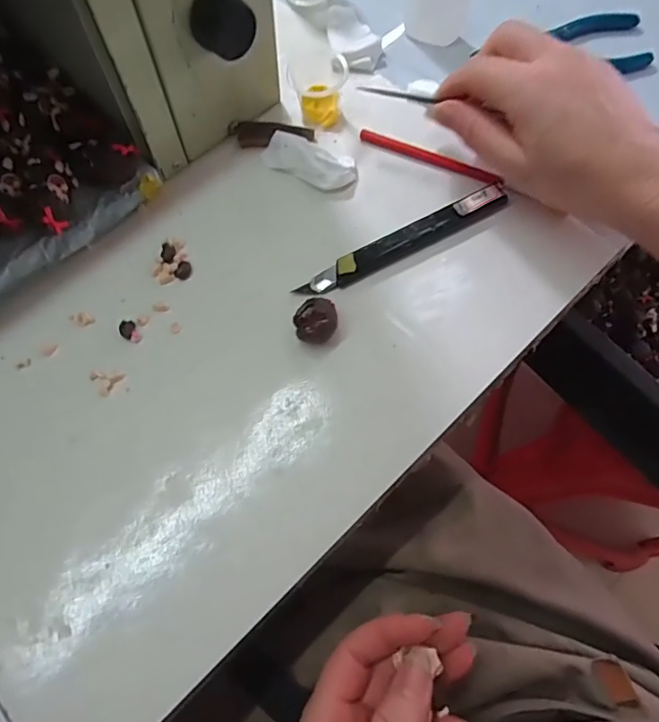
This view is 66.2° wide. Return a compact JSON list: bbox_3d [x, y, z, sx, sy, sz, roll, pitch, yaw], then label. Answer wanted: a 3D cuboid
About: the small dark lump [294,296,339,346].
[{"bbox_3d":[-0.008,-0.023,0.280,0.023,0.020,0.020,-3,69,-1],"label":"small dark lump"}]

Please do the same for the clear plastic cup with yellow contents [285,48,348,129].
[{"bbox_3d":[-0.008,-0.183,0.339,0.038,0.024,0.041,-3,69,-1],"label":"clear plastic cup with yellow contents"}]

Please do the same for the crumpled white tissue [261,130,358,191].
[{"bbox_3d":[-0.015,-0.128,0.324,0.061,0.014,0.023,24,71,9],"label":"crumpled white tissue"}]

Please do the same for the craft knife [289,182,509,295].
[{"bbox_3d":[0.046,-0.073,0.305,0.140,0.007,0.015,-27,71,-9],"label":"craft knife"}]

